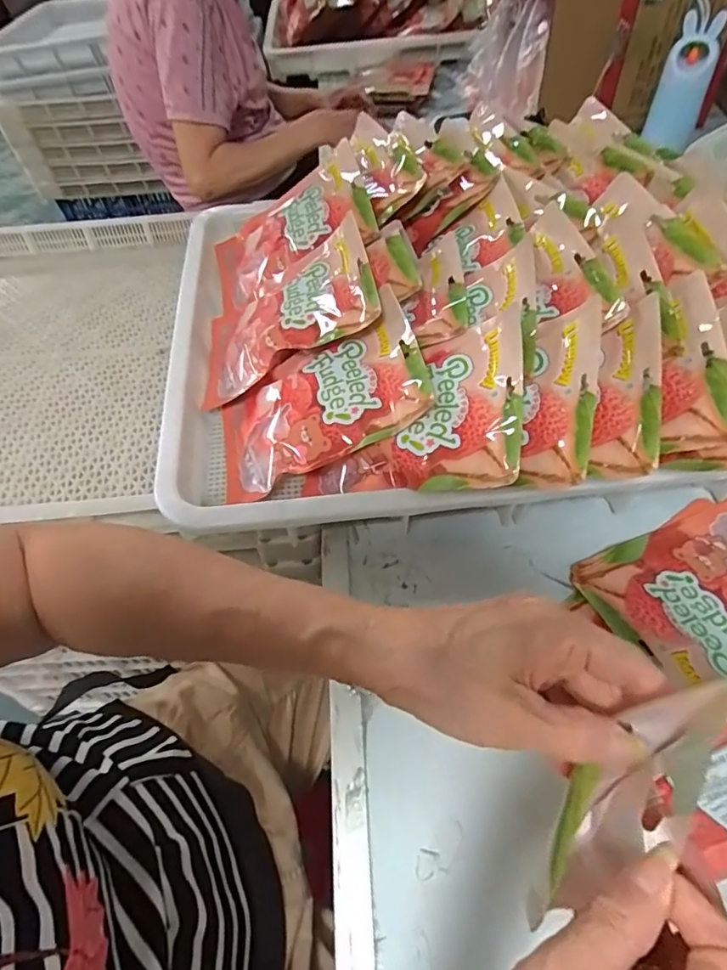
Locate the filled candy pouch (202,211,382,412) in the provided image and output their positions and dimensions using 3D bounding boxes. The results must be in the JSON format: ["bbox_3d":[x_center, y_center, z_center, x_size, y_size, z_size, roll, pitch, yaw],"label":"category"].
[{"bbox_3d":[-0.084,-0.174,0.542,0.204,0.023,0.148,-26,52,20],"label":"filled candy pouch"}]

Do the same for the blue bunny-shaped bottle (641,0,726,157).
[{"bbox_3d":[0.514,-0.648,0.851,0.076,0.191,0.056,19,58,17],"label":"blue bunny-shaped bottle"}]

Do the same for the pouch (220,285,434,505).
[{"bbox_3d":[-0.048,-0.073,0.491,0.215,0.025,0.136,-27,57,17],"label":"pouch"}]

